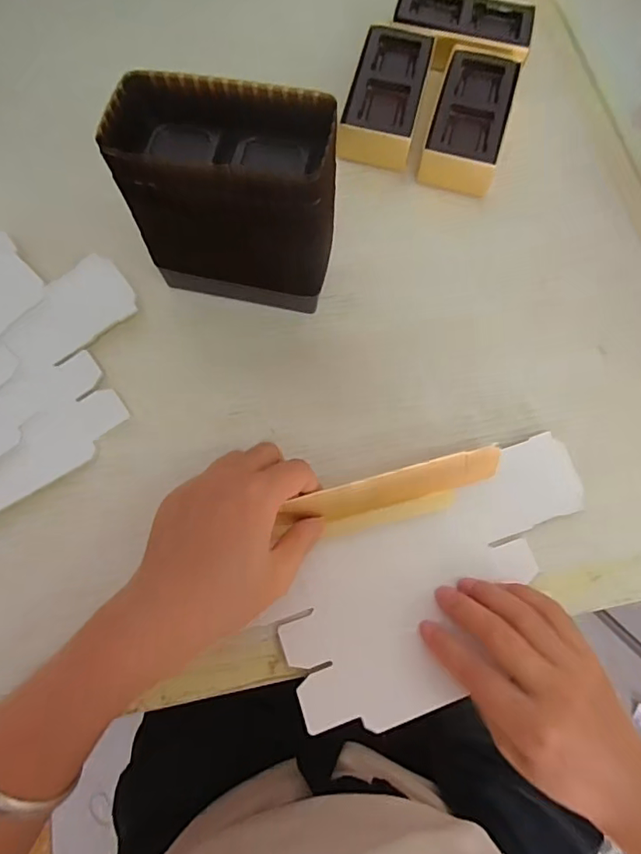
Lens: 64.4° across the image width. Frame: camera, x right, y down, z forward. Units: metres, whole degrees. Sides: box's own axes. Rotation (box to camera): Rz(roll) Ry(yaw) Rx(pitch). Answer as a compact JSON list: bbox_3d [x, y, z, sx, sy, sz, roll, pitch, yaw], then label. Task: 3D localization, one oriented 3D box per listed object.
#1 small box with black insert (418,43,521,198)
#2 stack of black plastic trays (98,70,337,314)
[{"bbox_3d":[0.117,-0.240,0.403,0.057,0.035,0.121,15,72,3],"label":"small box with black insert"},{"bbox_3d":[-0.052,-0.130,0.313,0.117,0.120,0.067,11,71,2],"label":"stack of black plastic trays"}]

